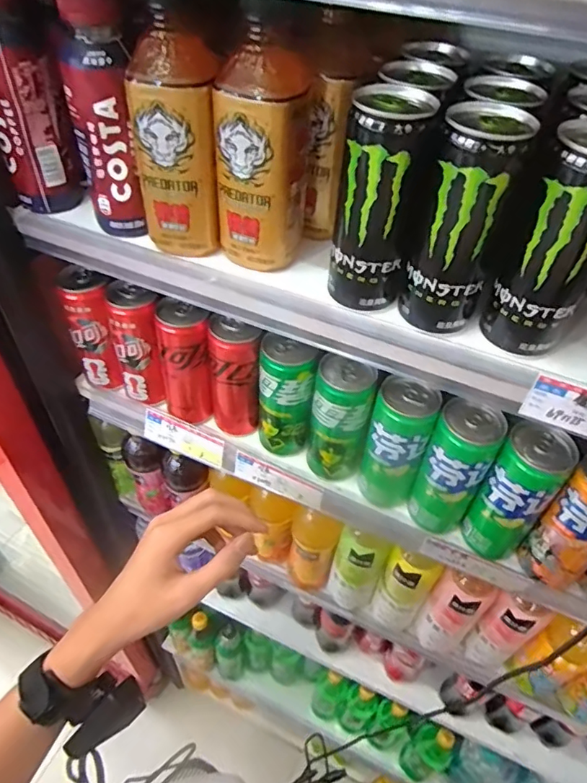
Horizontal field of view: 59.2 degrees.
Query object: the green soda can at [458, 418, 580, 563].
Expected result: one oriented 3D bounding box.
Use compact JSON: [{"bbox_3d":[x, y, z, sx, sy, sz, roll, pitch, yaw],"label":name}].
[{"bbox_3d":[0.199,0.094,0.467,0.053,0.144,0.050,2,46,-2],"label":"green soda can"}]

